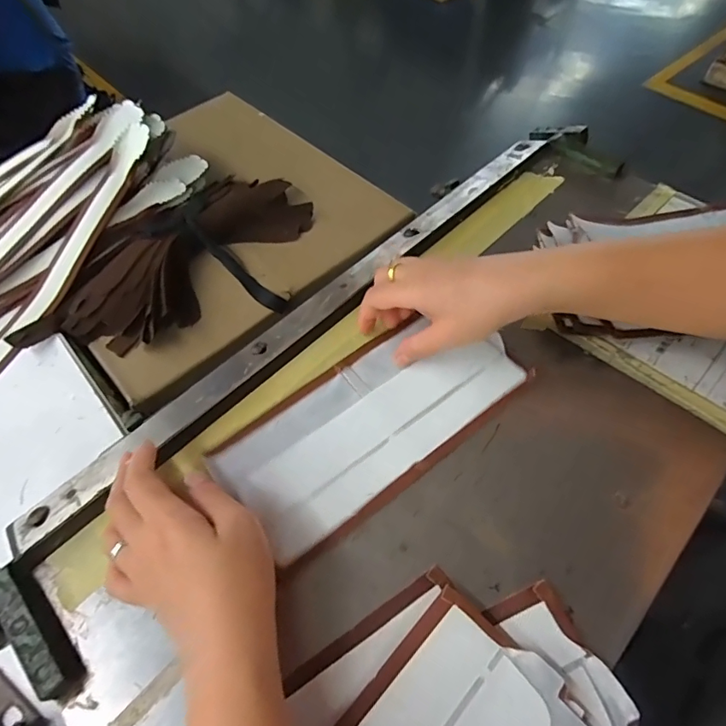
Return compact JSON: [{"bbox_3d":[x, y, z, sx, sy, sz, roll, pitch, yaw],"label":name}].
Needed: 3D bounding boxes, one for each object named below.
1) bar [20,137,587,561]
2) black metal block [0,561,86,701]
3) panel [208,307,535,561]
[{"bbox_3d":[-0.003,-0.073,0.410,0.042,0.013,0.607,39,66,23],"label":"bar"},{"bbox_3d":[-0.189,0.150,0.271,0.083,0.016,0.019,39,66,23],"label":"black metal block"},{"bbox_3d":[0.010,0.038,0.346,0.222,0.009,0.106,-28,61,-17],"label":"panel"}]

